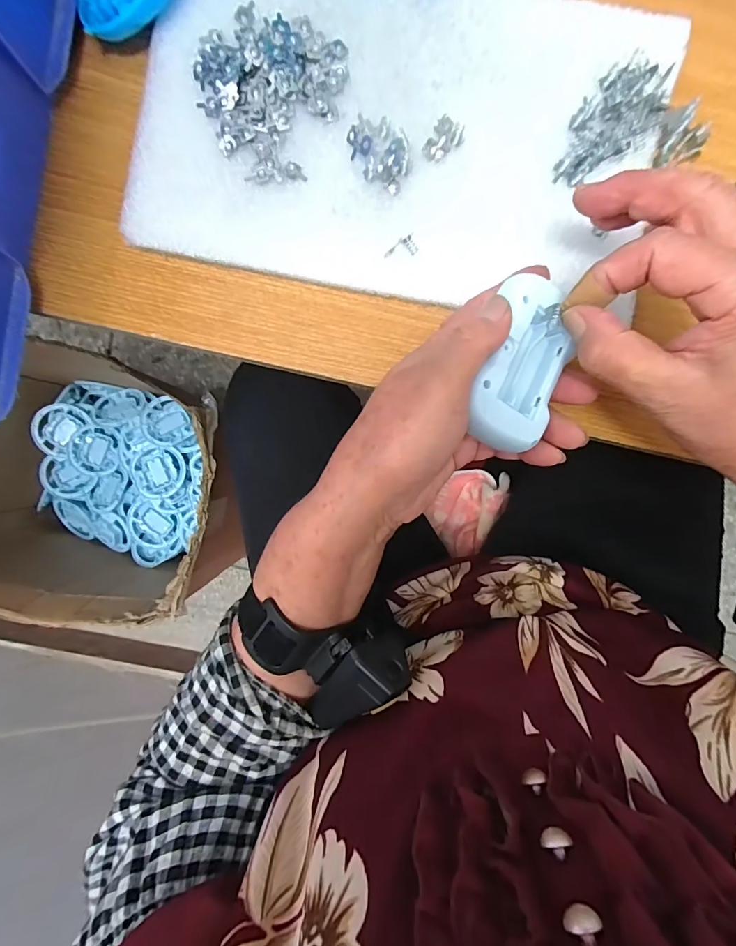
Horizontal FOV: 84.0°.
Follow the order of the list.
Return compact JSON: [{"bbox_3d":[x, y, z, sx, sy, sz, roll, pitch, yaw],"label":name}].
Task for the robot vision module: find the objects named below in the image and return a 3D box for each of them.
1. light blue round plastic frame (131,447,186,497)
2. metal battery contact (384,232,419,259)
[{"bbox_3d":[-0.406,-0.001,0.793,0.109,0.013,0.094,-12,94,8],"label":"light blue round plastic frame"},{"bbox_3d":[0.019,-0.131,0.240,0.020,0.004,0.011,-27,92,1],"label":"metal battery contact"}]

